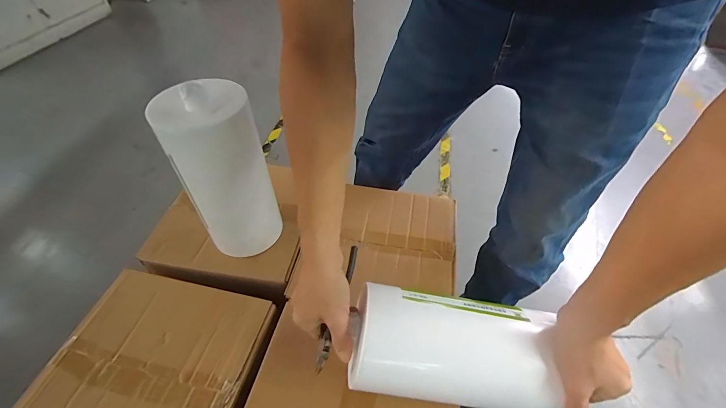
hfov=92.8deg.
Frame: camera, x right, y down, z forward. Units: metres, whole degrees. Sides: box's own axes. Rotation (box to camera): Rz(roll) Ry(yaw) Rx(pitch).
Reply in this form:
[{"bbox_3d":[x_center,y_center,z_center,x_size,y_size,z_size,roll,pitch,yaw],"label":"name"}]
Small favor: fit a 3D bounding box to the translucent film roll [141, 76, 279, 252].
[{"bbox_3d":[-0.209,-0.040,0.528,0.120,0.275,0.104,-29,56,-26],"label":"translucent film roll"}]

